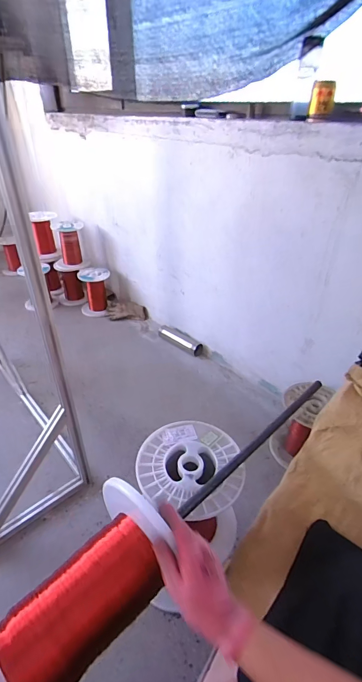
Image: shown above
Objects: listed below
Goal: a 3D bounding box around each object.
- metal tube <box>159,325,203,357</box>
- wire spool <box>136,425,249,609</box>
[{"bbox_3d":[-0.011,-0.004,1.687,0.259,0.055,0.070,30,44,35],"label":"metal tube"},{"bbox_3d":[0.016,0.332,0.723,0.197,0.253,0.206,-13,37,-19],"label":"wire spool"}]

